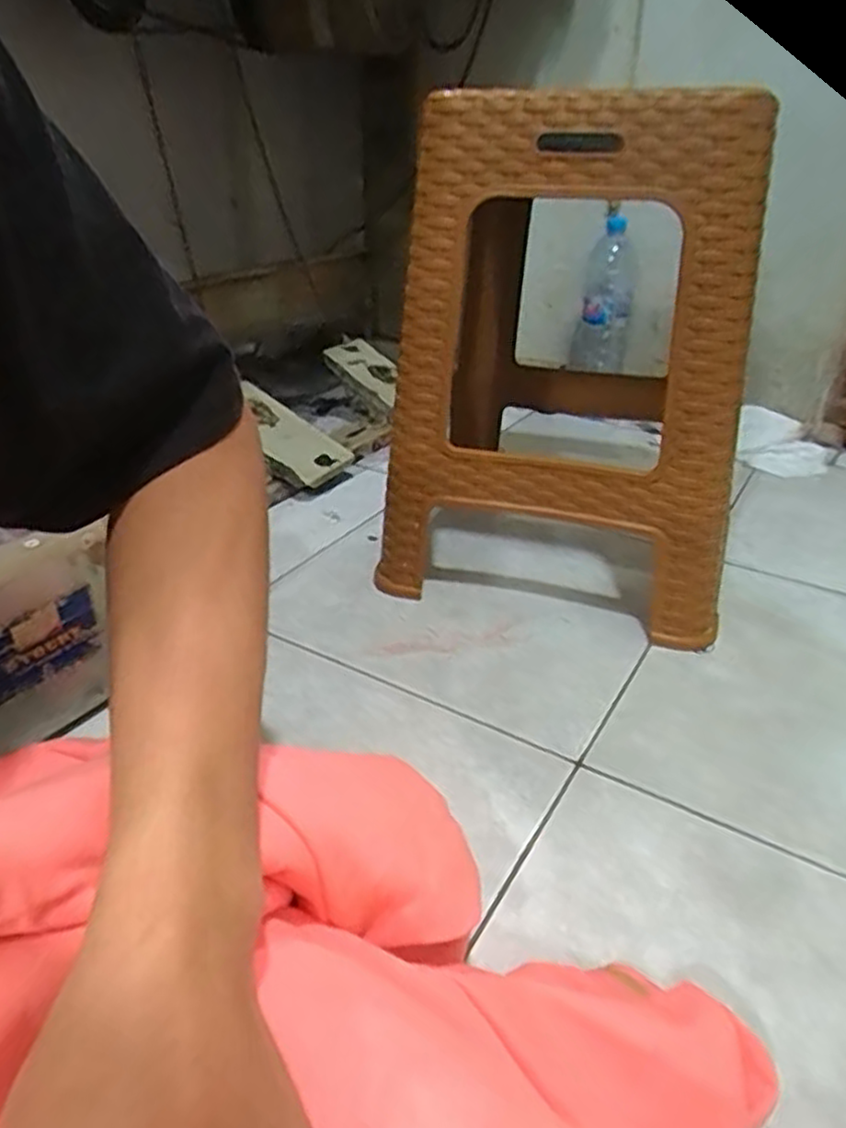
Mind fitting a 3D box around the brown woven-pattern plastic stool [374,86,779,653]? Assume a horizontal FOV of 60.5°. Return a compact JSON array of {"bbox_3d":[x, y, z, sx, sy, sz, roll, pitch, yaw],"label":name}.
[{"bbox_3d":[0.178,-0.215,0.779,0.350,0.468,0.346,13,32,17],"label":"brown woven-pattern plastic stool"}]

